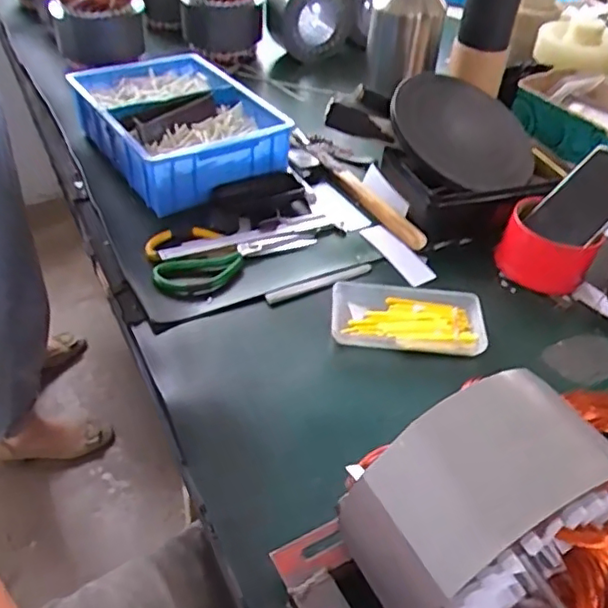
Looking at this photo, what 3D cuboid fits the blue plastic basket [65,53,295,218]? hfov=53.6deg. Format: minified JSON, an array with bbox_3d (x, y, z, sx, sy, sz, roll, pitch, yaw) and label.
[{"bbox_3d":[-0.155,-0.238,0.789,0.207,0.092,0.258,-23,48,-25],"label":"blue plastic basket"}]

